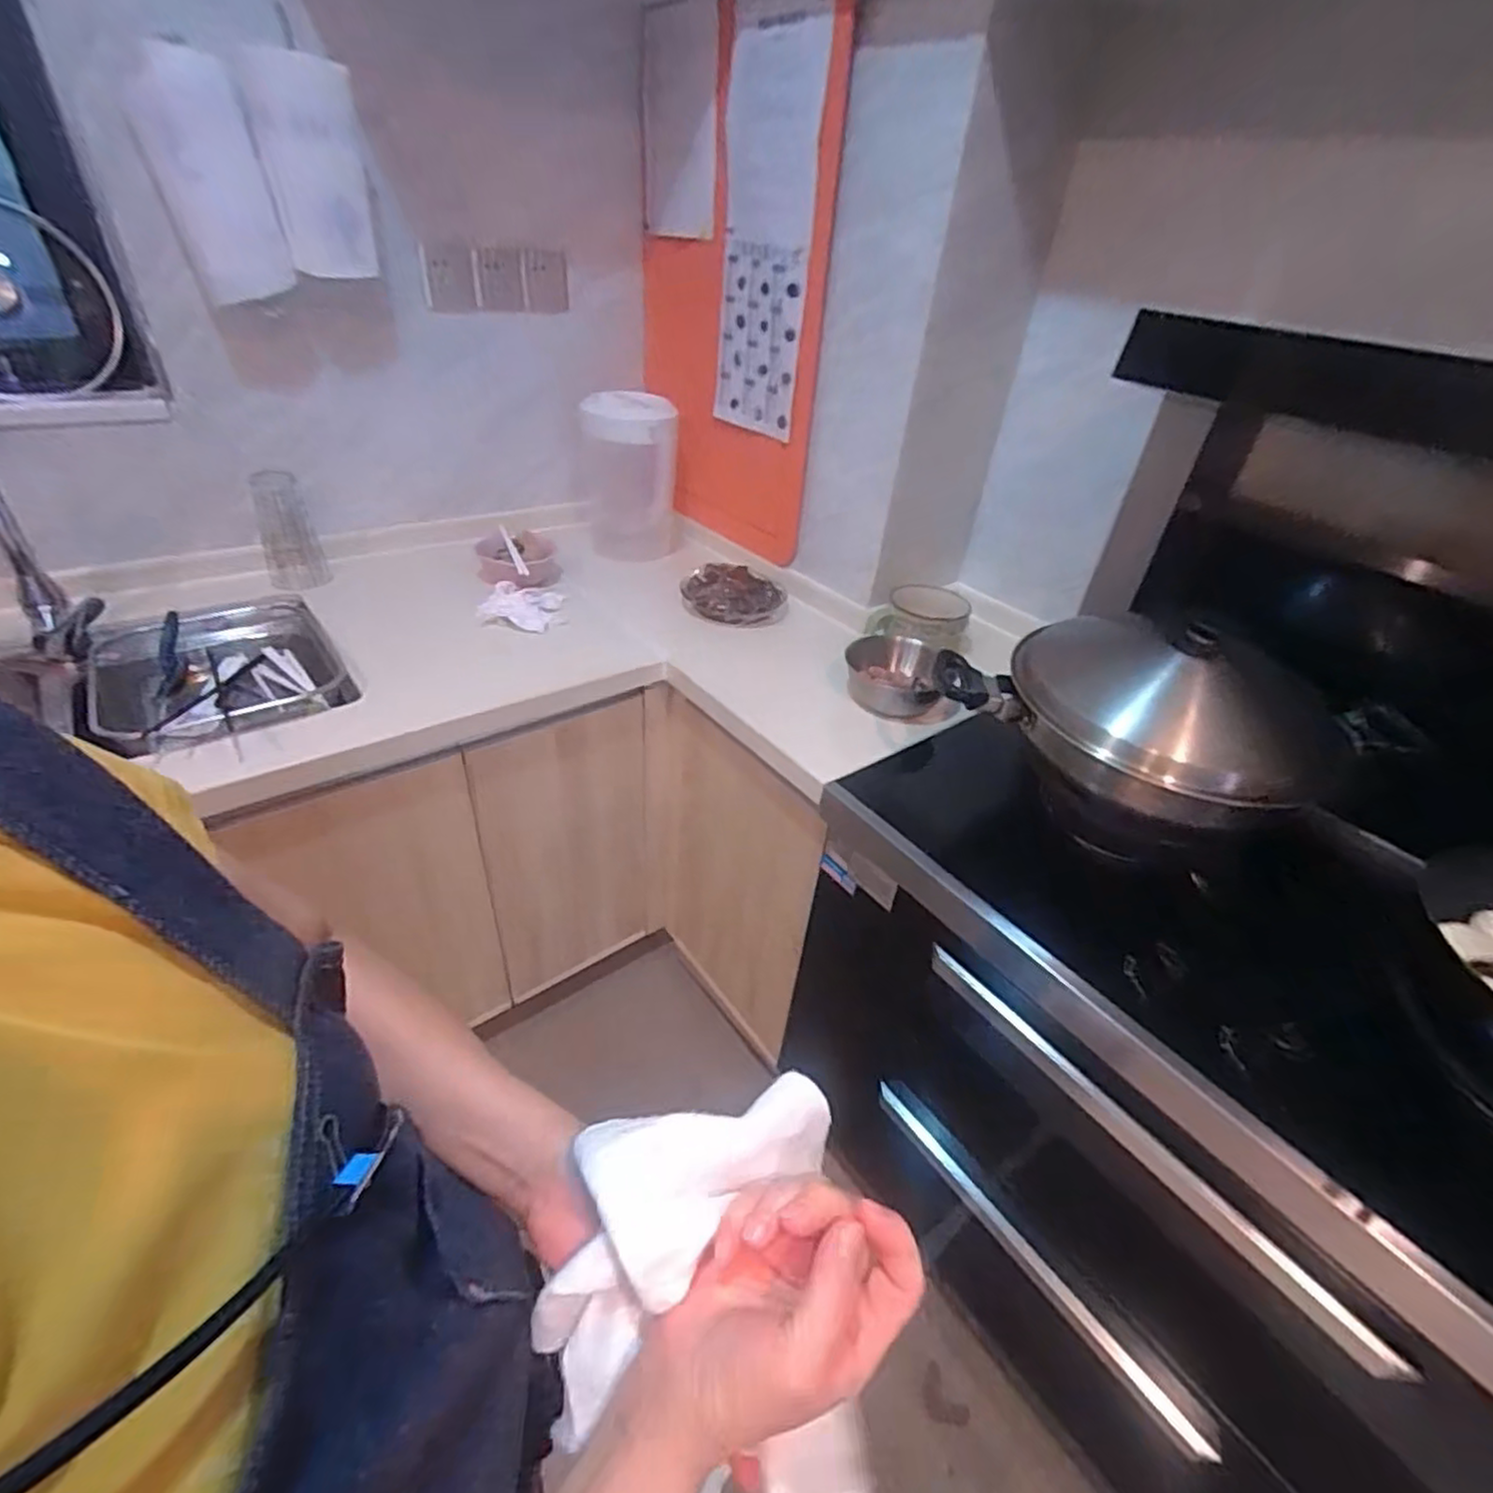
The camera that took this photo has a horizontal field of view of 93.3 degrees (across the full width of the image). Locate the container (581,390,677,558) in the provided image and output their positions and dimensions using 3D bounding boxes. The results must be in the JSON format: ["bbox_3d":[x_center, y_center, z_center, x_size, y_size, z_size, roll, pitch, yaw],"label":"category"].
[{"bbox_3d":[-0.237,-0.533,1.415,0.170,0.288,0.149,-5,38,-14],"label":"container"}]

